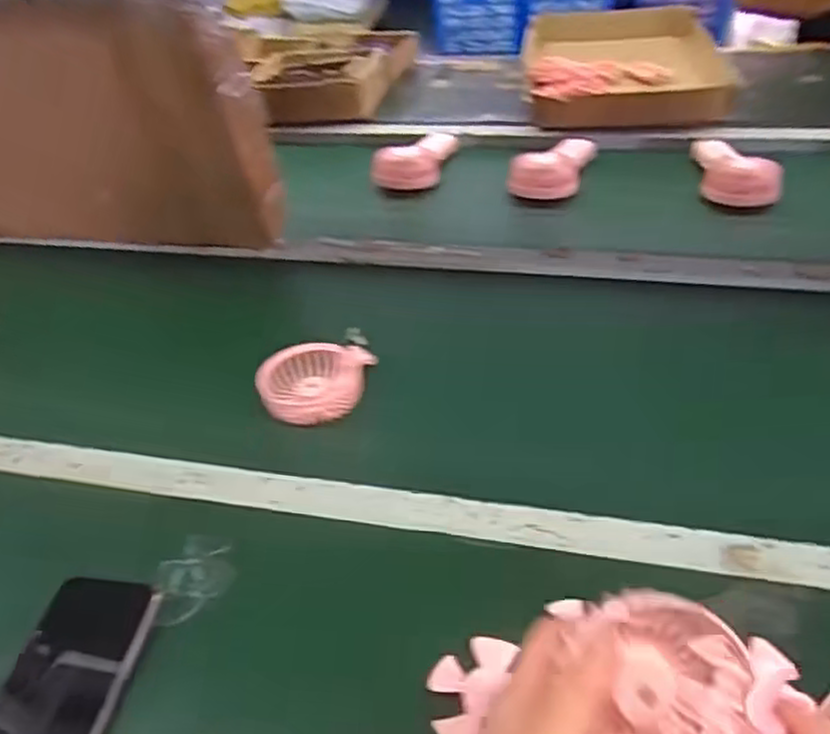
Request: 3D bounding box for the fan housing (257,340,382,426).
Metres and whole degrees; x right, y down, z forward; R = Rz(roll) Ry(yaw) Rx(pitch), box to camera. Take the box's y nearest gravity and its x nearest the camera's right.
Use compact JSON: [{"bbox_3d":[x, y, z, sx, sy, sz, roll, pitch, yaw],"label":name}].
[{"bbox_3d":[-0.092,0.010,0.704,0.103,0.038,0.085,-6,38,0],"label":"fan housing"}]

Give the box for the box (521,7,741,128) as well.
[{"bbox_3d":[0.357,-0.527,1.282,0.331,0.068,0.524,2,39,10],"label":"box"}]

